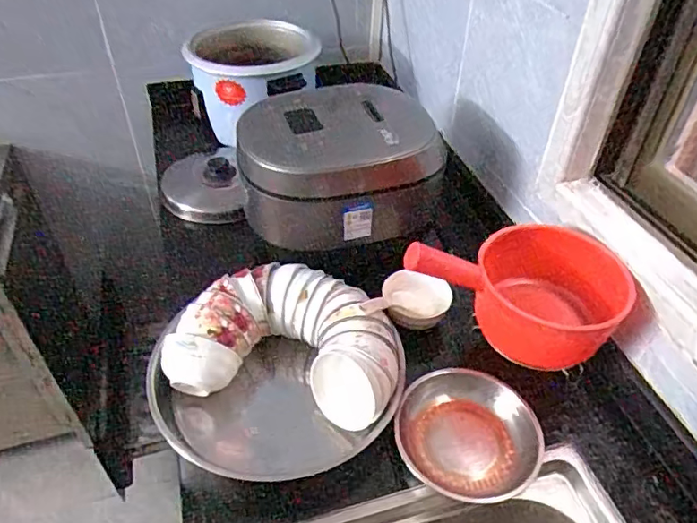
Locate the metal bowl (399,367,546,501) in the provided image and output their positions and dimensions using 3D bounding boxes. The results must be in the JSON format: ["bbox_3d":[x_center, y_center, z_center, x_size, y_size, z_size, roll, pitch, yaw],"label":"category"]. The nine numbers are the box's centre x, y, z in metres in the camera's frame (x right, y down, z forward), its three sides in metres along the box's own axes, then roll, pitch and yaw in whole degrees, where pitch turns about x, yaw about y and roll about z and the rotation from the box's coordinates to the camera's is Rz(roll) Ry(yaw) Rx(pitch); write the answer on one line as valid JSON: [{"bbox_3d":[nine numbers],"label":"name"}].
[{"bbox_3d":[0.152,0.218,0.688,0.159,0.060,0.171,1,42,-1],"label":"metal bowl"}]

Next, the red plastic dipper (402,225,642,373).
[{"bbox_3d":[0.230,0.040,0.715,0.320,0.128,0.181,6,39,-19],"label":"red plastic dipper"}]

